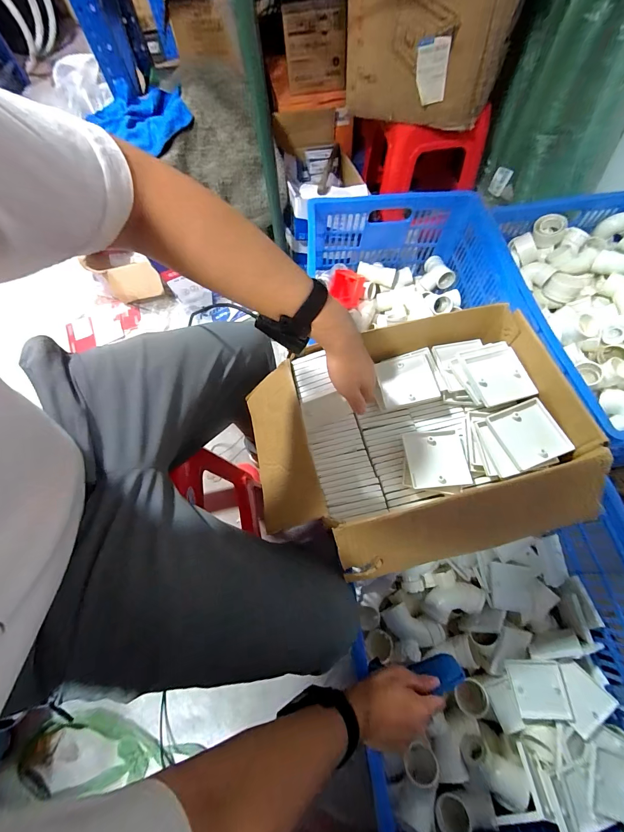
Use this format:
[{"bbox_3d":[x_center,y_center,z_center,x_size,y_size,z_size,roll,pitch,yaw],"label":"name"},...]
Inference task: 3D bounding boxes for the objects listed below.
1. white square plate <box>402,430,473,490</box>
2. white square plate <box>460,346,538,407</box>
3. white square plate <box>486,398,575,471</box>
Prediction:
[{"bbox_3d":[0.185,0.064,0.492,0.085,0.010,0.085,-5,64,1],"label":"white square plate"},{"bbox_3d":[0.286,-0.062,0.501,0.082,0.004,0.089,-15,65,-4],"label":"white square plate"},{"bbox_3d":[0.307,0.024,0.466,0.082,0.012,0.086,-20,65,-6],"label":"white square plate"}]

